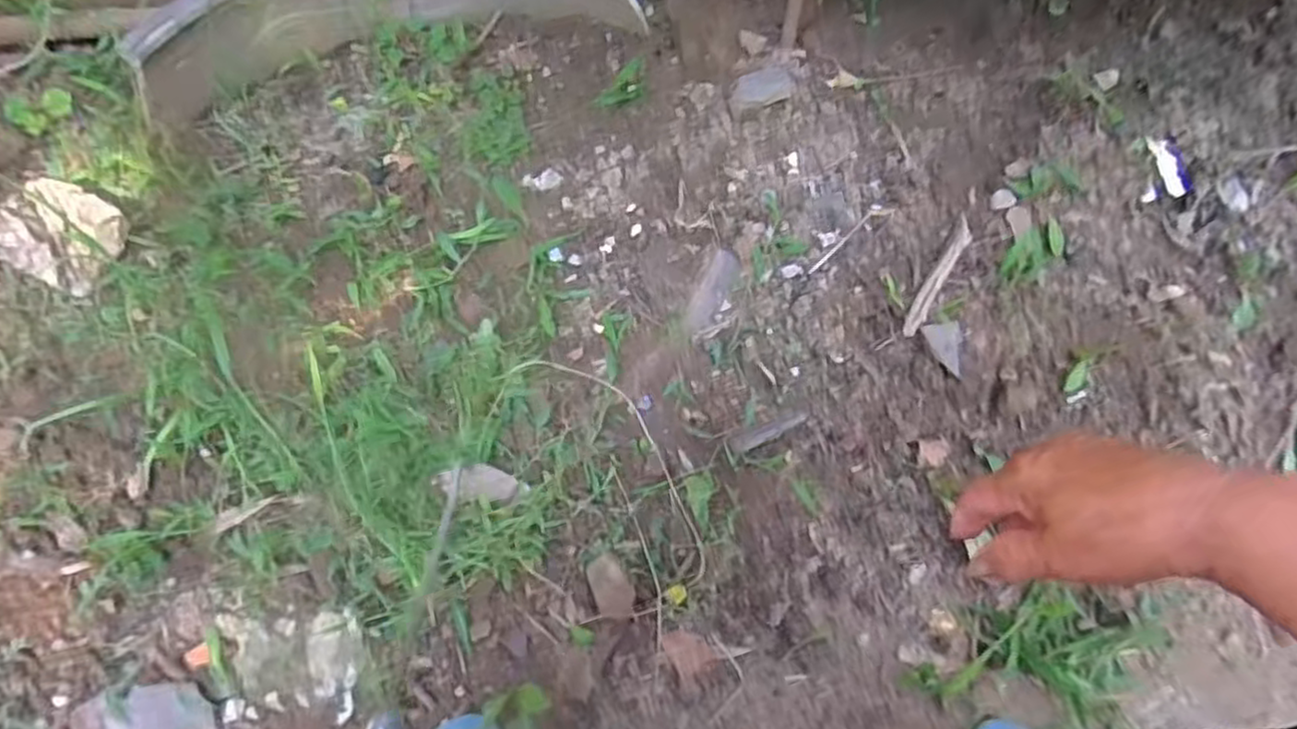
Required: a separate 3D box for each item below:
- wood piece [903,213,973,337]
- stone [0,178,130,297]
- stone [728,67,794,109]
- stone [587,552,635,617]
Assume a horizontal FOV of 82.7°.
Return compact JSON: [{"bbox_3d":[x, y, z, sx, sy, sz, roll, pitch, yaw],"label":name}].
[{"bbox_3d":[0.279,-0.085,0.704,0.016,0.016,0.133,30,82,18],"label":"wood piece"},{"bbox_3d":[-0.586,-0.134,0.738,0.079,0.055,0.096,20,58,13],"label":"stone"},{"bbox_3d":[0.117,-0.281,0.760,0.075,0.019,0.046,-18,58,-12],"label":"stone"},{"bbox_3d":[-0.033,0.191,0.638,0.033,0.057,0.015,-15,15,1],"label":"stone"}]

